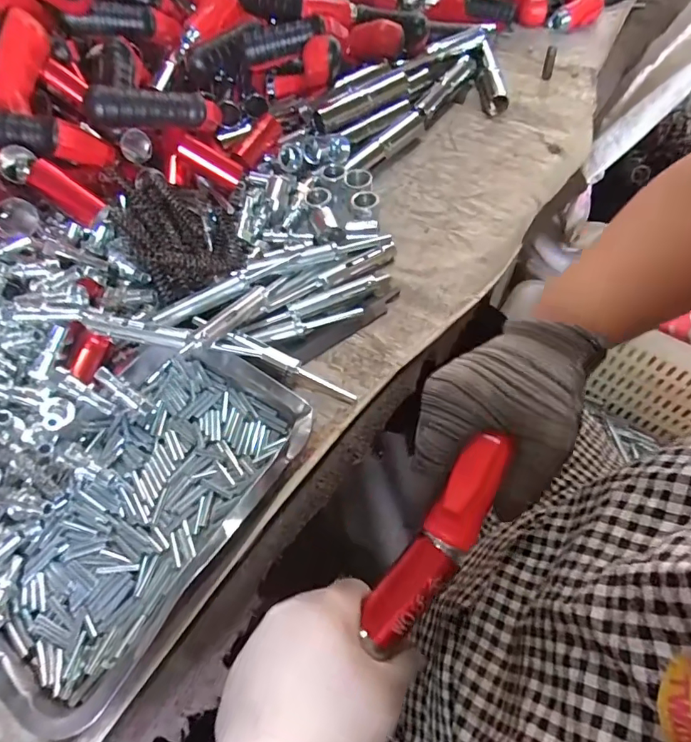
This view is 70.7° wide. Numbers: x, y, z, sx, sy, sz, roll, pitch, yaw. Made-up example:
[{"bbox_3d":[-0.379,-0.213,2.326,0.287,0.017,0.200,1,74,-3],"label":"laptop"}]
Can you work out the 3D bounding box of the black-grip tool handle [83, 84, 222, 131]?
[{"bbox_3d":[-0.179,-0.254,0.470,0.127,0.033,0.030,-12,56,-29],"label":"black-grip tool handle"}]

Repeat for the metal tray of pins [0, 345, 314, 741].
[{"bbox_3d":[-0.153,0.094,0.356,0.163,0.031,0.250,27,64,18],"label":"metal tray of pins"}]

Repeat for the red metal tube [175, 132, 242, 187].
[{"bbox_3d":[-0.136,-0.211,0.487,0.066,0.022,0.024,25,58,-19],"label":"red metal tube"}]

